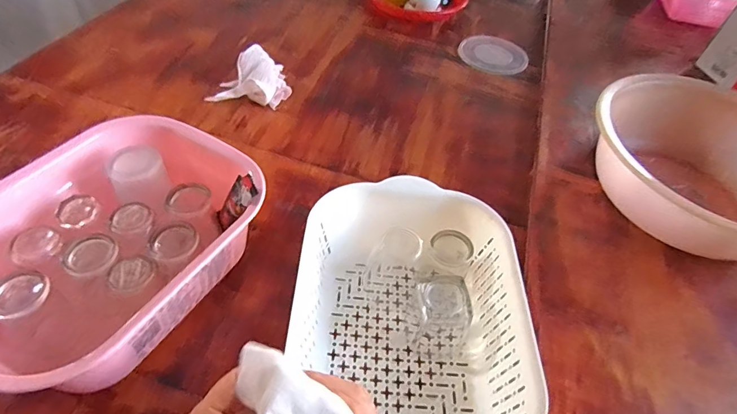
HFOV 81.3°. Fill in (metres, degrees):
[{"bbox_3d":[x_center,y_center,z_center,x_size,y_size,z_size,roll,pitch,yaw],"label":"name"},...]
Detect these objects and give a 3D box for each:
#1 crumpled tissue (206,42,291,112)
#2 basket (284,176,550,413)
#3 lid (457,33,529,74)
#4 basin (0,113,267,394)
[{"bbox_3d":[-0.202,-0.229,0.750,0.132,0.054,0.103,5,49,-1],"label":"crumpled tissue"},{"bbox_3d":[0.039,0.116,0.443,0.218,0.097,0.291,4,49,-2],"label":"basket"},{"bbox_3d":[0.268,-0.328,0.922,0.142,0.007,0.139,3,49,-3],"label":"lid"},{"bbox_3d":[-0.270,0.045,0.460,0.231,0.121,0.289,25,52,16],"label":"basin"}]

